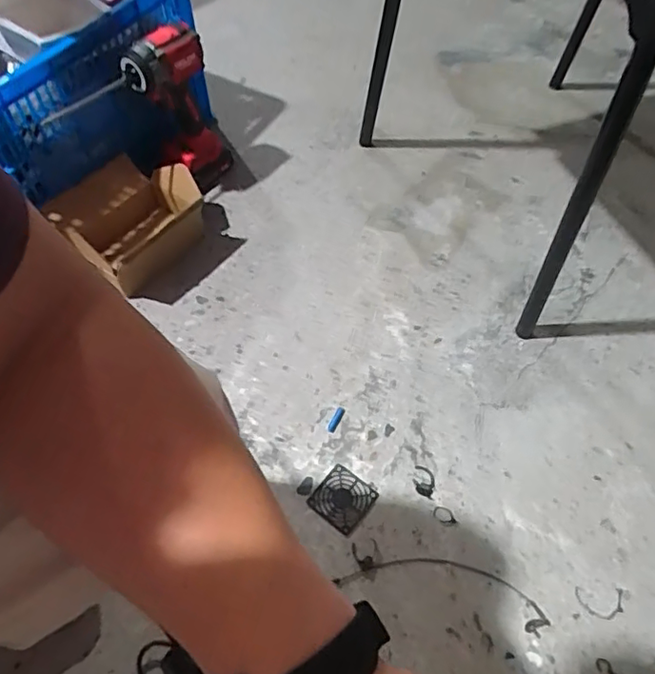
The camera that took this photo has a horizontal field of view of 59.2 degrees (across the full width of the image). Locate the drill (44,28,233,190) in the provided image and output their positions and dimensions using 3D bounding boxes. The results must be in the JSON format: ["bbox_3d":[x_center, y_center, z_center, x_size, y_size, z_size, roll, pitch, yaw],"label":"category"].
[{"bbox_3d":[-0.266,-0.309,0.850,0.231,0.238,0.064,-17,57,-11],"label":"drill"}]

